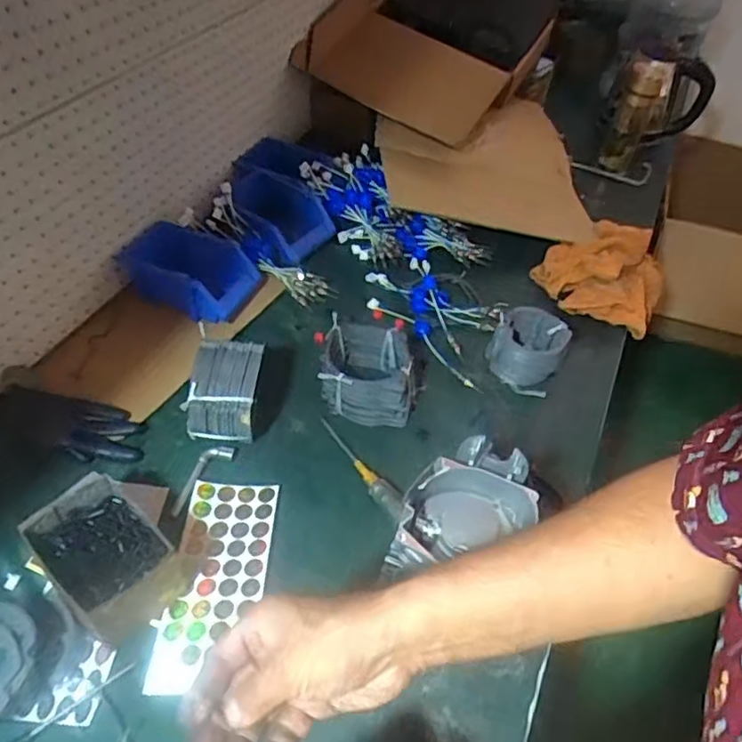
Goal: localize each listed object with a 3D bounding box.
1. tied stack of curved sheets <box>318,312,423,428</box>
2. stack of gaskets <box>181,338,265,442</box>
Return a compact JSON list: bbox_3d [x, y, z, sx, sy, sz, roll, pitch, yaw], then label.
[{"bbox_3d":[0.002,0.005,0.886,0.137,0.082,0.131,8,48,2],"label":"tied stack of curved sheets"},{"bbox_3d":[-0.182,0.034,0.805,0.084,0.110,0.109,6,48,0],"label":"stack of gaskets"}]

